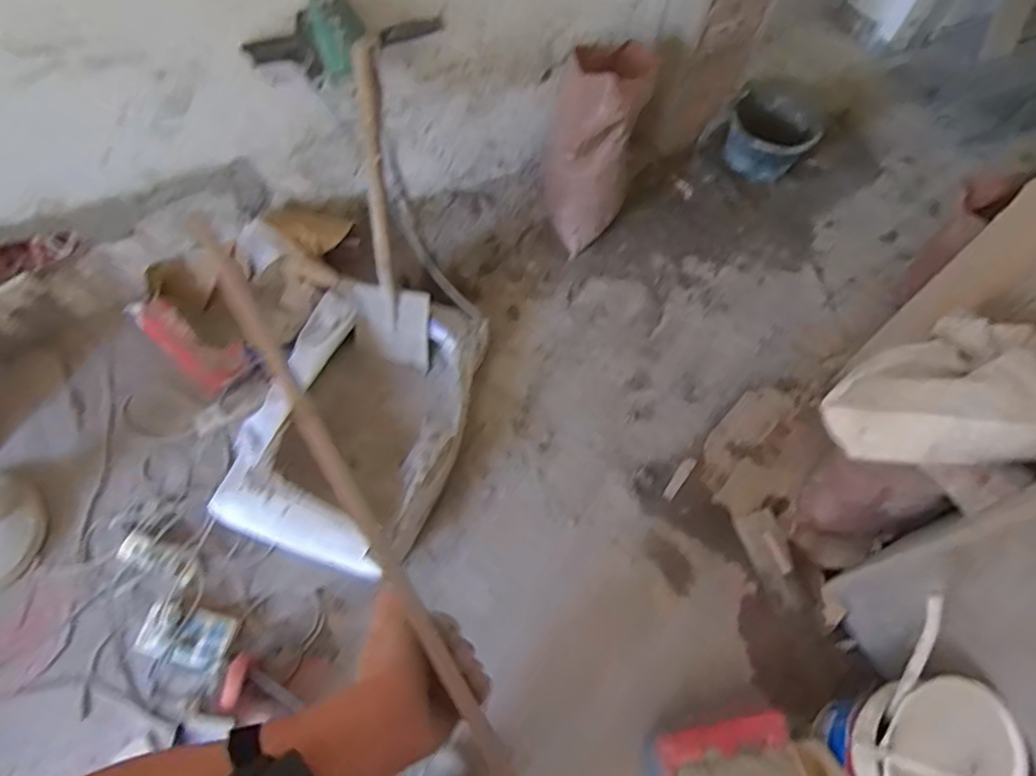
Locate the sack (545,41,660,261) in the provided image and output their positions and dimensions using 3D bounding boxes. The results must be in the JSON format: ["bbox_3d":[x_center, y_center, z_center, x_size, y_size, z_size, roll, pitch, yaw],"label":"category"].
[{"bbox_3d":[0.201,-0.629,1.702,0.219,0.525,0.191,14,37,3],"label":"sack"}]

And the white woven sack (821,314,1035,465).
[{"bbox_3d":[0.772,0.002,1.136,0.306,0.247,0.243,15,62,4],"label":"white woven sack"}]

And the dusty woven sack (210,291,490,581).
[{"bbox_3d":[-0.370,0.069,1.467,0.461,0.158,0.642,15,62,4],"label":"dusty woven sack"}]

